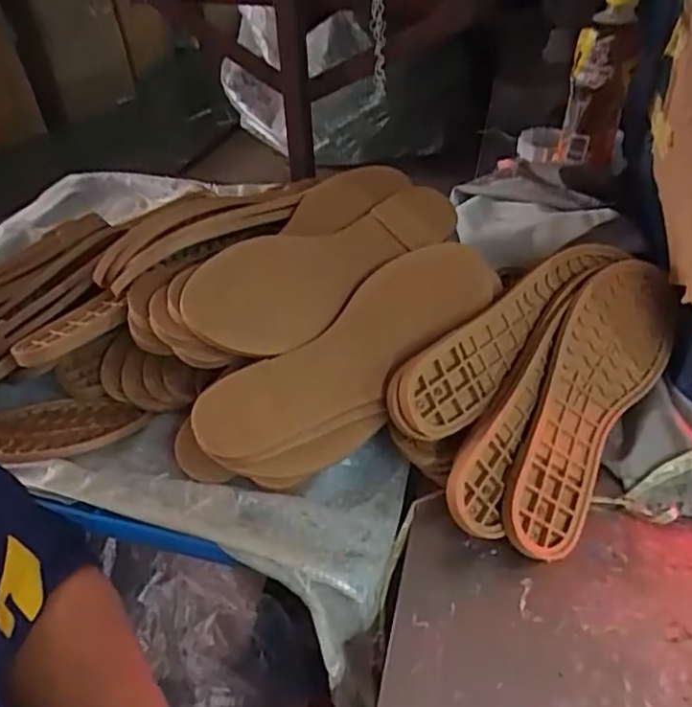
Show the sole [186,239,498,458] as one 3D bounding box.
[{"bbox_3d":[0.005,-0.003,0.457,0.231,0.021,0.078,-39,69,-21],"label":"sole"}]

